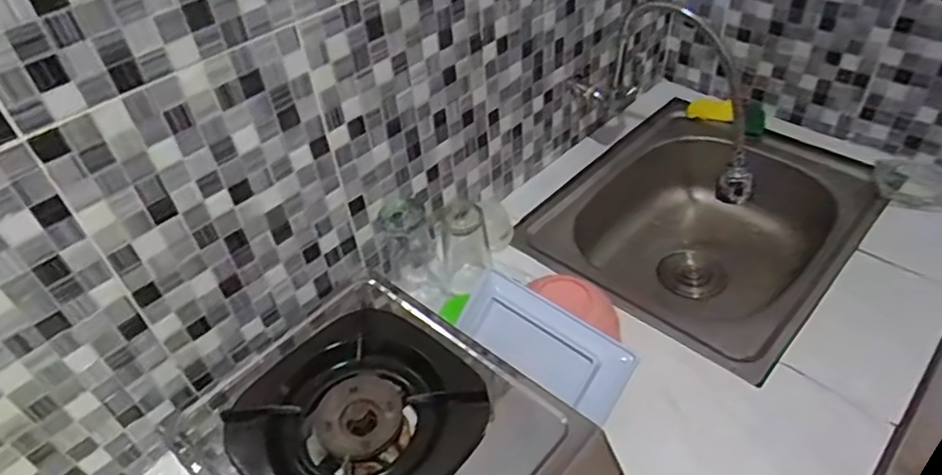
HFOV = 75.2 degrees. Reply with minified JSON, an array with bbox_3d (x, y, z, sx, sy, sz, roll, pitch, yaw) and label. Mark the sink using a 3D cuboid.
[{"bbox_3d":[0.354,0.010,0.976,0.467,0.171,0.401,-36,50,-29],"label":"sink"}]

